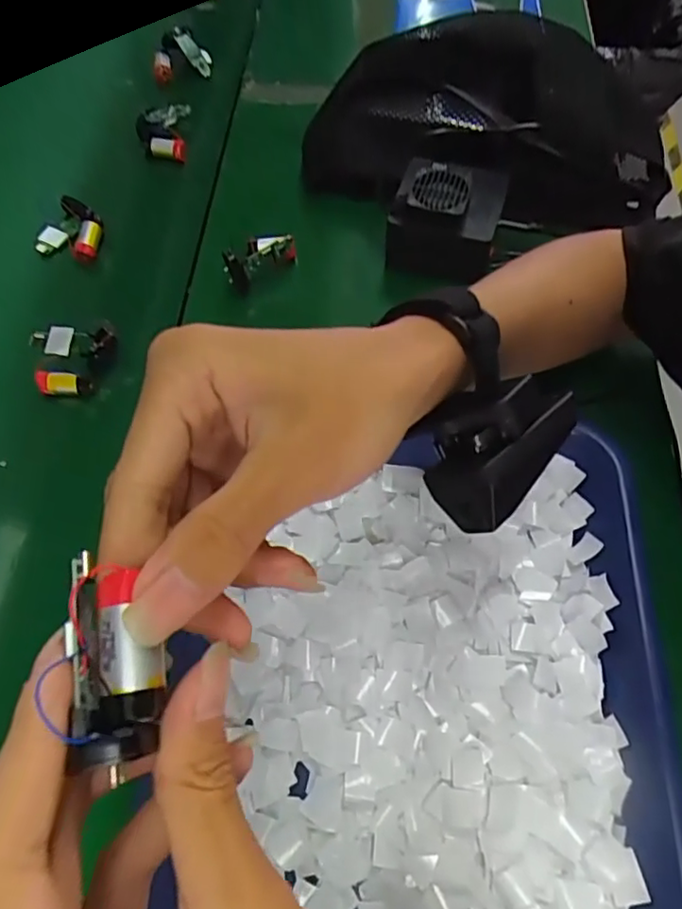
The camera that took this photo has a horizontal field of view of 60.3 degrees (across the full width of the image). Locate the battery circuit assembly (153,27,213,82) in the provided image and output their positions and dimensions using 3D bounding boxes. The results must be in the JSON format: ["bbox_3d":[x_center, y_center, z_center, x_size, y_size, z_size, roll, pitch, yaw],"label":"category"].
[{"bbox_3d":[-0.151,-0.377,0.552,0.053,0.029,0.039,-11,65,-5],"label":"battery circuit assembly"}]

